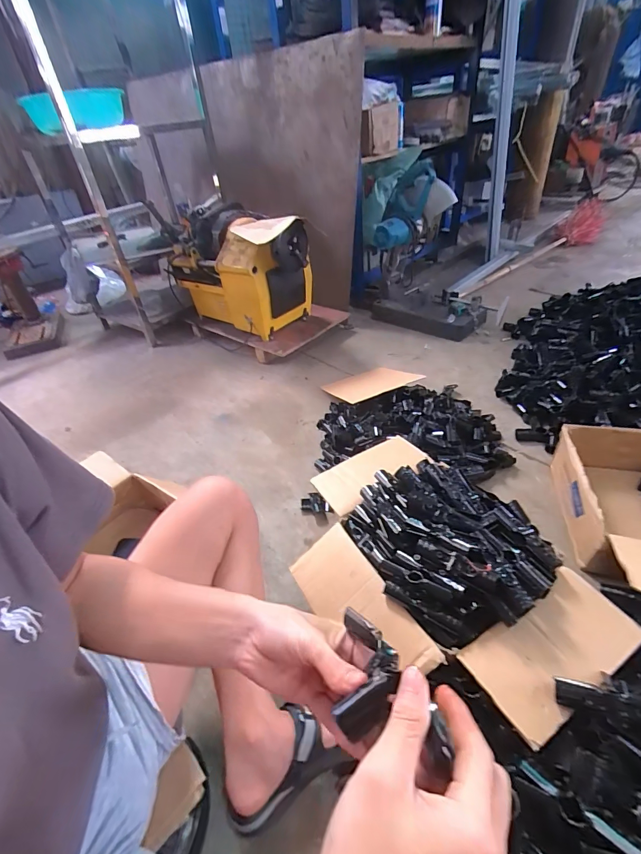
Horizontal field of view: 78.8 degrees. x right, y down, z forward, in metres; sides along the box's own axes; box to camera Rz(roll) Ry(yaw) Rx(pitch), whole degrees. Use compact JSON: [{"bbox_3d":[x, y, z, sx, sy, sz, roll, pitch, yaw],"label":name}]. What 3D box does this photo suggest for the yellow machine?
[{"bbox_3d":[-0.326,-0.638,1.608,0.593,0.412,0.263,19,47,27],"label":"yellow machine"}]

